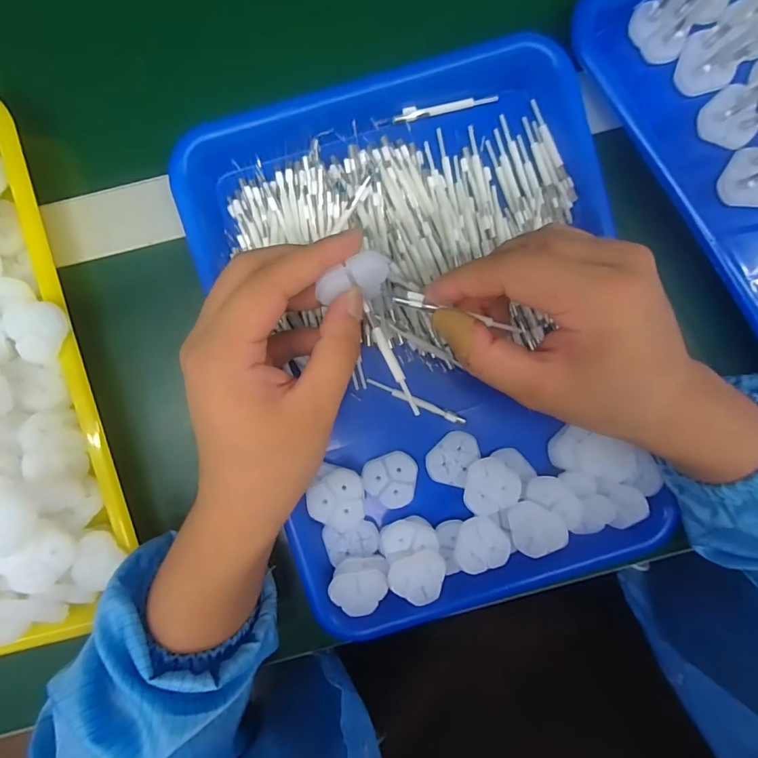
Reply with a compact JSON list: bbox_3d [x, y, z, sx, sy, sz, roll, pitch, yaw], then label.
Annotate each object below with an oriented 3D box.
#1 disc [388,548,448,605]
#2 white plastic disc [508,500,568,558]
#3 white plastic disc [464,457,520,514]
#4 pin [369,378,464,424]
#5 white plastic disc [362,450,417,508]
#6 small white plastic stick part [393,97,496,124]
[{"bbox_3d":[0.025,0.129,0.300,0.036,0.008,0.032,-7,95,-1],"label":"disc"},{"bbox_3d":[0.103,0.096,0.300,0.037,0.005,0.037,1,91,24],"label":"white plastic disc"},{"bbox_3d":[0.075,0.071,0.306,0.036,0.009,0.036,0,95,-2],"label":"white plastic disc"},{"bbox_3d":[0.025,0.016,0.307,0.070,0.004,0.006,22,93,-4],"label":"pin"},{"bbox_3d":[0.008,0.068,0.311,0.036,0.009,0.035,-8,95,-1],"label":"white plastic disc"},{"bbox_3d":[0.042,-0.171,0.290,0.067,0.004,0.007,-13,95,-1],"label":"small white plastic stick part"}]

